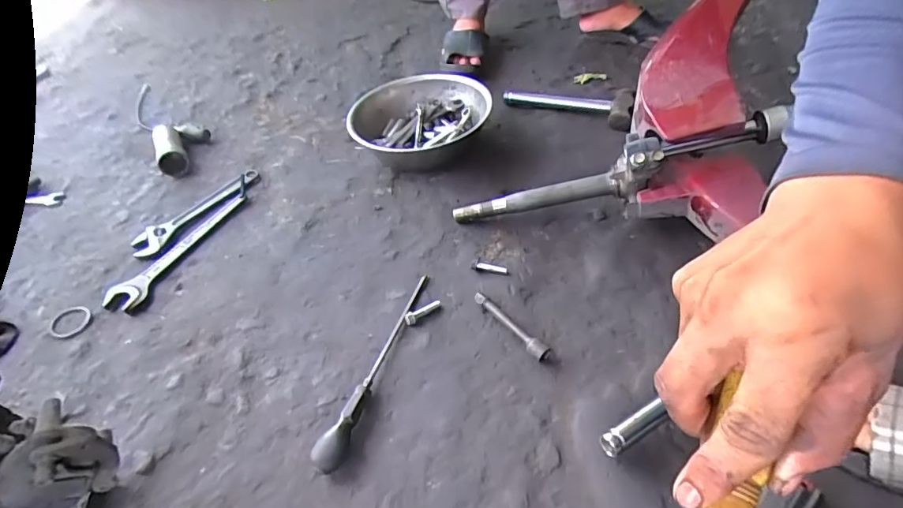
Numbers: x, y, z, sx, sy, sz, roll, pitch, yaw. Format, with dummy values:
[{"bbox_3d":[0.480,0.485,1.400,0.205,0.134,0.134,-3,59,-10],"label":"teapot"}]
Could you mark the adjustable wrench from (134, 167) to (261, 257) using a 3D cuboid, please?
[{"bbox_3d":[-0.441,-0.082,0.833,0.054,0.025,0.244,31,56,29],"label":"adjustable wrench"}]

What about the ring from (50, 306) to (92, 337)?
[{"bbox_3d":[-0.559,0.100,0.699,0.052,0.005,0.055,-2,47,2],"label":"ring"}]

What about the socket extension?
[{"bbox_3d":[0.077,0.092,0.633,0.022,0.020,0.130,-33,53,-24],"label":"socket extension"}]

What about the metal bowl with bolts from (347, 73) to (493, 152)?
[{"bbox_3d":[-0.060,-0.240,0.904,0.258,0.087,0.242,-9,47,-4],"label":"metal bowl with bolts"}]

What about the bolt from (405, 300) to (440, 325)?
[{"bbox_3d":[-0.040,0.080,0.659,0.053,0.018,0.016,-30,52,-22],"label":"bolt"}]

